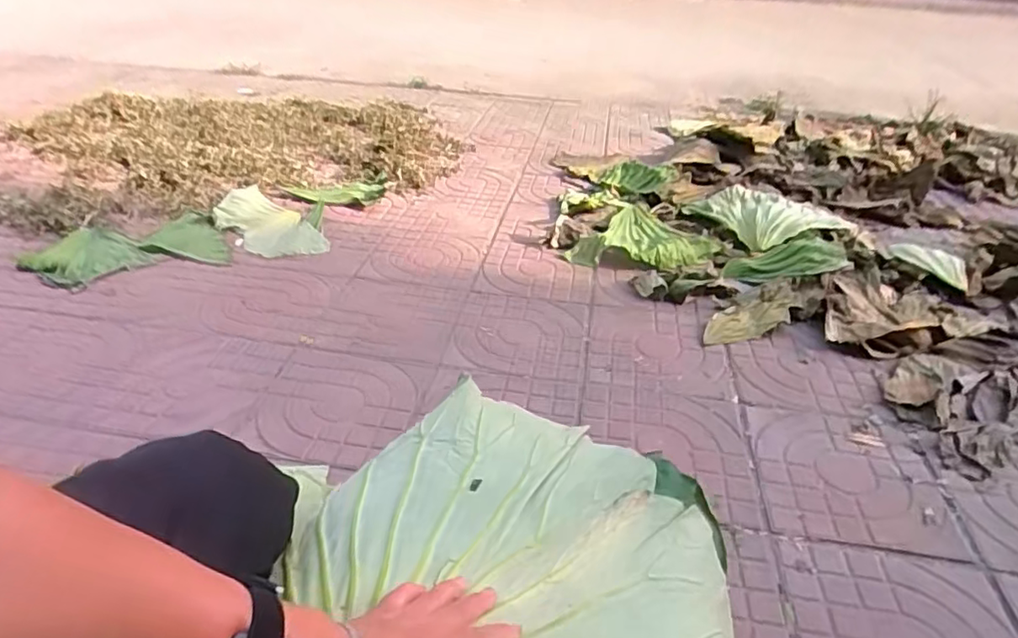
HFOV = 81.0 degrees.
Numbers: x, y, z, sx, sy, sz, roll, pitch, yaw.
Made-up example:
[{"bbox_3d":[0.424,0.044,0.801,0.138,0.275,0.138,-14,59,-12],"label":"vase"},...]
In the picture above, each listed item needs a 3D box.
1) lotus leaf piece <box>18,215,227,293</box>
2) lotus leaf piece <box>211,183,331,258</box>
[{"bbox_3d":[-0.965,-0.173,1.511,0.436,0.038,0.301,-19,39,-26],"label":"lotus leaf piece"},{"bbox_3d":[-0.690,-0.270,1.686,0.418,0.068,0.205,28,43,35],"label":"lotus leaf piece"}]

